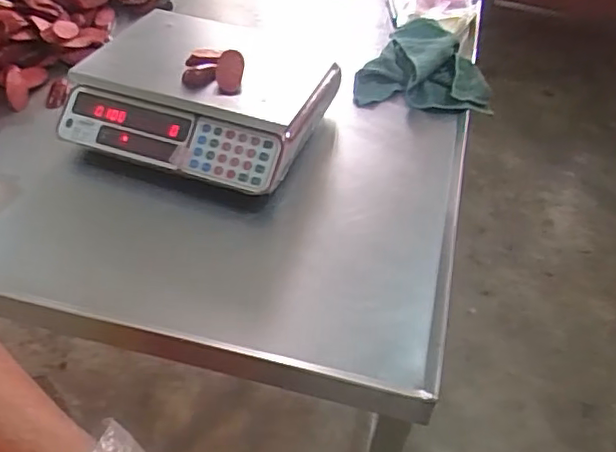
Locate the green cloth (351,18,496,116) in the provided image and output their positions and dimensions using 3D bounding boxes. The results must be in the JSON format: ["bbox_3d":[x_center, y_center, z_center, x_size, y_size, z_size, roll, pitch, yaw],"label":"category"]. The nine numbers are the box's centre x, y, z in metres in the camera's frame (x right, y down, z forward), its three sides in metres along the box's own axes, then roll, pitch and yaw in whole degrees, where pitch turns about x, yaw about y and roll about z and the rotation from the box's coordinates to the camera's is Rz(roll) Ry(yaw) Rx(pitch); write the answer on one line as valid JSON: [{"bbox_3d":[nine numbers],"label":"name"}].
[{"bbox_3d":[0.221,-0.310,1.118,0.238,0.069,0.254,11,44,6],"label":"green cloth"}]

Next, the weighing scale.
[{"bbox_3d":[-0.177,-0.219,0.965,0.363,0.111,0.363,17,44,12],"label":"weighing scale"}]

